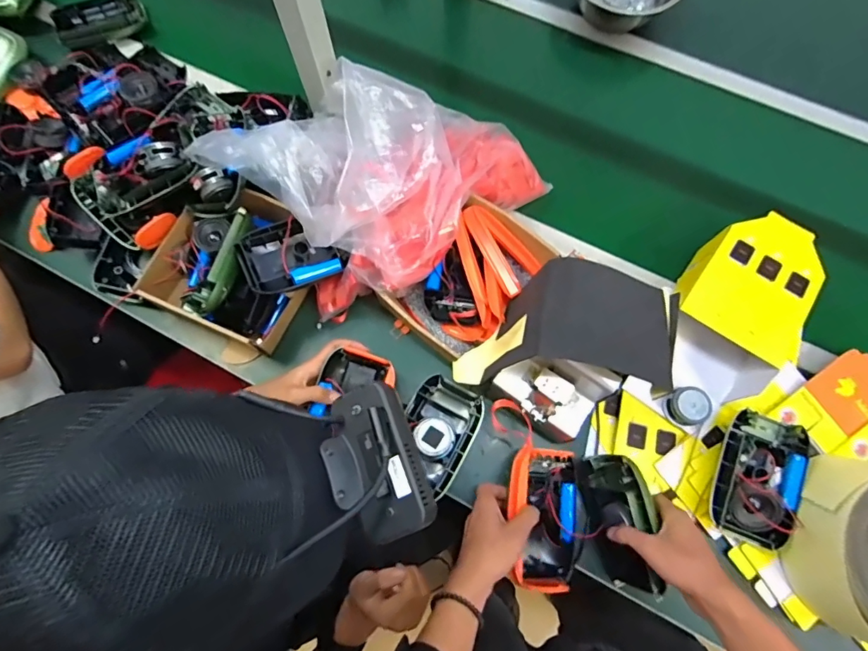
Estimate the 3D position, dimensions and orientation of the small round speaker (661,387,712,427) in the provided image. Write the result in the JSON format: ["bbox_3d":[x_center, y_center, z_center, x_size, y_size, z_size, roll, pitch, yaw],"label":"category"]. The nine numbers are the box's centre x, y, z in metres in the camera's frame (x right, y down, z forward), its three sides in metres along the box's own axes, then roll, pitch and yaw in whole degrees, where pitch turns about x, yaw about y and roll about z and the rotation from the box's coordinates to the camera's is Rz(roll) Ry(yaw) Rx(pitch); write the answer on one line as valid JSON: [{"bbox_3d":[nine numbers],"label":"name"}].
[{"bbox_3d":[0.339,0.108,0.630,0.047,0.031,0.048,-21,73,-6],"label":"small round speaker"}]

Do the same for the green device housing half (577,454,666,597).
[{"bbox_3d":[0.228,0.239,0.573,0.052,0.086,0.154,-11,72,-3],"label":"green device housing half"}]

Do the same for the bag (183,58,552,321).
[{"bbox_3d":[-0.058,-0.232,0.644,0.379,0.216,0.278,-42,76,-12],"label":"bag"}]

